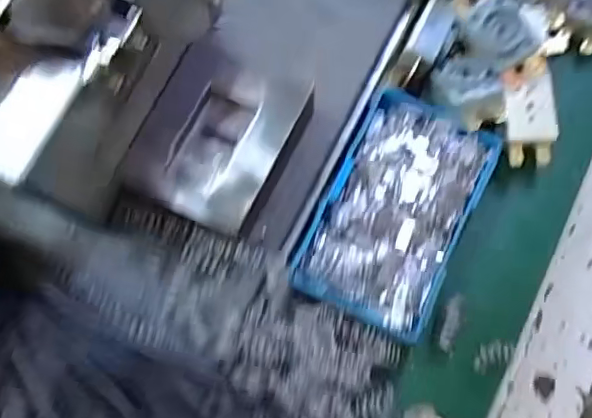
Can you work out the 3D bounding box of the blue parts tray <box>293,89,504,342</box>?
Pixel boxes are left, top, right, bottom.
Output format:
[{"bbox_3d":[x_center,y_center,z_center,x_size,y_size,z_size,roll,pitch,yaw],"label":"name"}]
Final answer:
[{"bbox_3d":[0.051,0.000,0.287,0.070,0.016,0.114,25,76,9],"label":"blue parts tray"}]

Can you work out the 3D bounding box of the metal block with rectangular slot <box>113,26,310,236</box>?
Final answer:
[{"bbox_3d":[-0.035,-0.034,0.277,0.067,0.032,0.086,24,76,8],"label":"metal block with rectangular slot"}]

